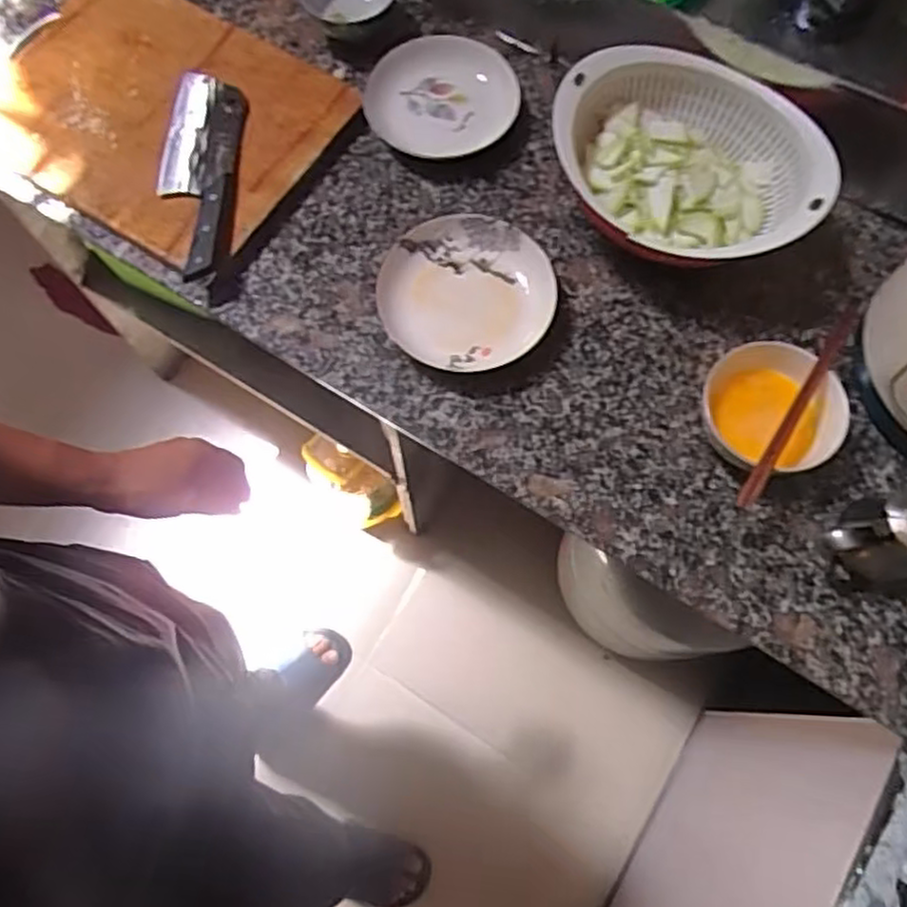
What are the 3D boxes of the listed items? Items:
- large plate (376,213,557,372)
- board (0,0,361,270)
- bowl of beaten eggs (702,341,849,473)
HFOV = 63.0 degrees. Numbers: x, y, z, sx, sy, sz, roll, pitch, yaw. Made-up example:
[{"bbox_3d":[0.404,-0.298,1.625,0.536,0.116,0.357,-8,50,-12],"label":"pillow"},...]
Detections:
[{"bbox_3d":[0.013,-0.168,0.776,0.180,0.036,0.164,0,71,0],"label":"large plate"},{"bbox_3d":[-0.339,-0.387,0.846,0.385,0.029,0.285,31,74,10],"label":"board"},{"bbox_3d":[0.305,-0.040,0.715,0.110,0.068,0.126,-23,73,-8],"label":"bowl of beaten eggs"}]

